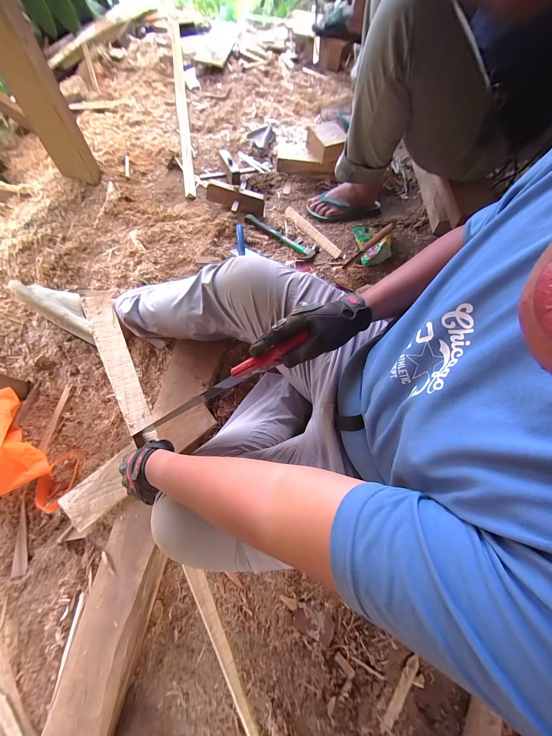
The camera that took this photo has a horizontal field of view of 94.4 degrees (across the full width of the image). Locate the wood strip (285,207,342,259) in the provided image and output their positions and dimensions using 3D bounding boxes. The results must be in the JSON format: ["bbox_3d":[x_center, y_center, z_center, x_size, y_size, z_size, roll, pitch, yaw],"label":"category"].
[{"bbox_3d":[0.120,-0.465,0.869,0.042,0.010,0.258,-37,78,-12],"label":"wood strip"}]

